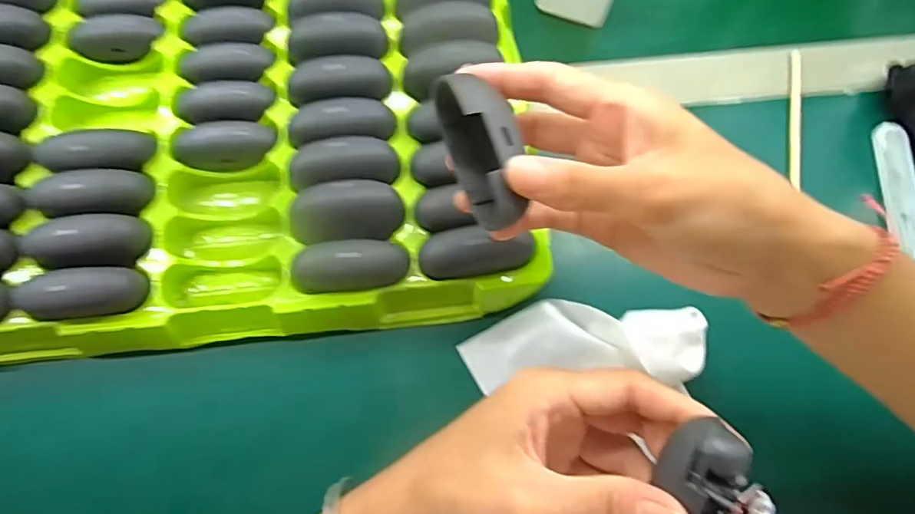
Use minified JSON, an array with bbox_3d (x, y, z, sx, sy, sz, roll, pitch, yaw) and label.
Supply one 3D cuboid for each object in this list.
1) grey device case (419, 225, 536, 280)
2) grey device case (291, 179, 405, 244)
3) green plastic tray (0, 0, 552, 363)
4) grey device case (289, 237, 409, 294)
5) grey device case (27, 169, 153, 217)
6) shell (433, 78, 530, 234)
[{"bbox_3d":[0.012,-0.004,0.304,0.066,0.022,0.024,-6,73,-2],"label":"grey device case"},{"bbox_3d":[-0.067,-0.028,0.310,0.066,0.023,0.032,-4,73,-2],"label":"grey device case"},{"bbox_3d":[-0.167,-0.226,0.382,0.396,0.045,0.571,-5,73,-2],"label":"green plastic tray"},{"bbox_3d":[-0.063,0.005,0.298,0.066,0.024,0.026,-7,73,-3],"label":"grey device case"},{"bbox_3d":[-0.217,-0.041,0.308,0.064,0.024,0.032,-2,73,-1],"label":"grey device case"},{"bbox_3d":[0.011,-0.046,0.225,0.031,0.025,0.065,-18,100,-6],"label":"shell"}]

